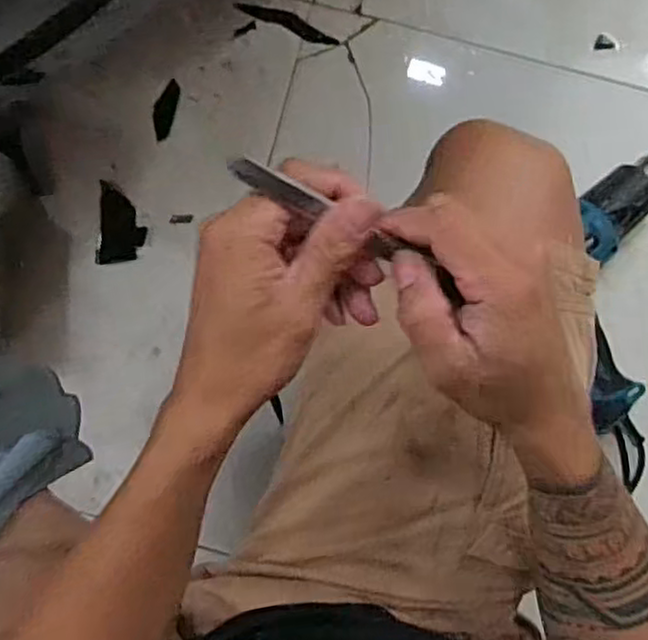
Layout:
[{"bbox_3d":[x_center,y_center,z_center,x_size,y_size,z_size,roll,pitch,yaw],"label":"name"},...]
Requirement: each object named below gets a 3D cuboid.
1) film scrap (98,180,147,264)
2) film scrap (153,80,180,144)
[{"bbox_3d":[-0.221,-0.105,0.761,0.049,0.006,0.084,4,90,2],"label":"film scrap"},{"bbox_3d":[-0.173,-0.227,0.753,0.023,0.005,0.064,15,91,2],"label":"film scrap"}]

